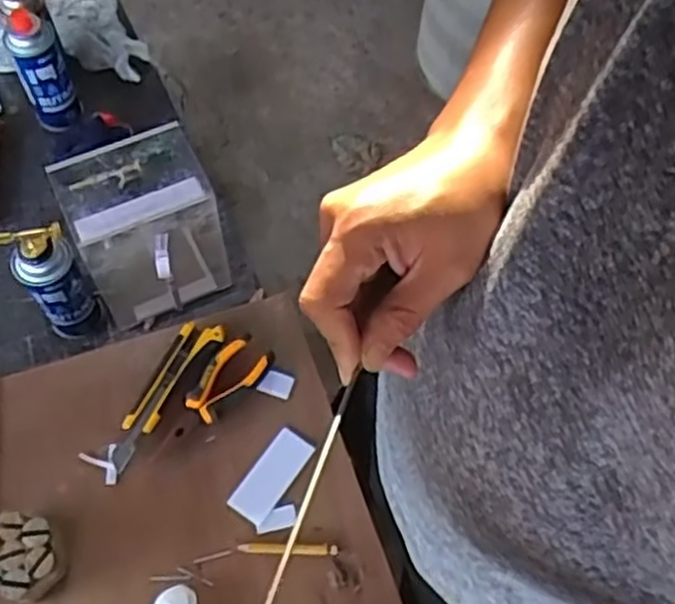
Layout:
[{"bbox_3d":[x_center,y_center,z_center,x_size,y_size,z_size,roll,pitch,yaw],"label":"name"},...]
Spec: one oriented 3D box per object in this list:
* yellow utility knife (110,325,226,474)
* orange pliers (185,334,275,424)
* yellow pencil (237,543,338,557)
[{"bbox_3d":[-0.180,0.086,0.749,0.042,0.014,0.166,32,69,11],"label":"yellow utility knife"},{"bbox_3d":[-0.112,0.076,0.759,0.096,0.014,0.047,-40,74,-18],"label":"orange pliers"},{"bbox_3d":[-0.046,0.233,0.699,0.092,0.008,0.011,1,66,-2],"label":"yellow pencil"}]

